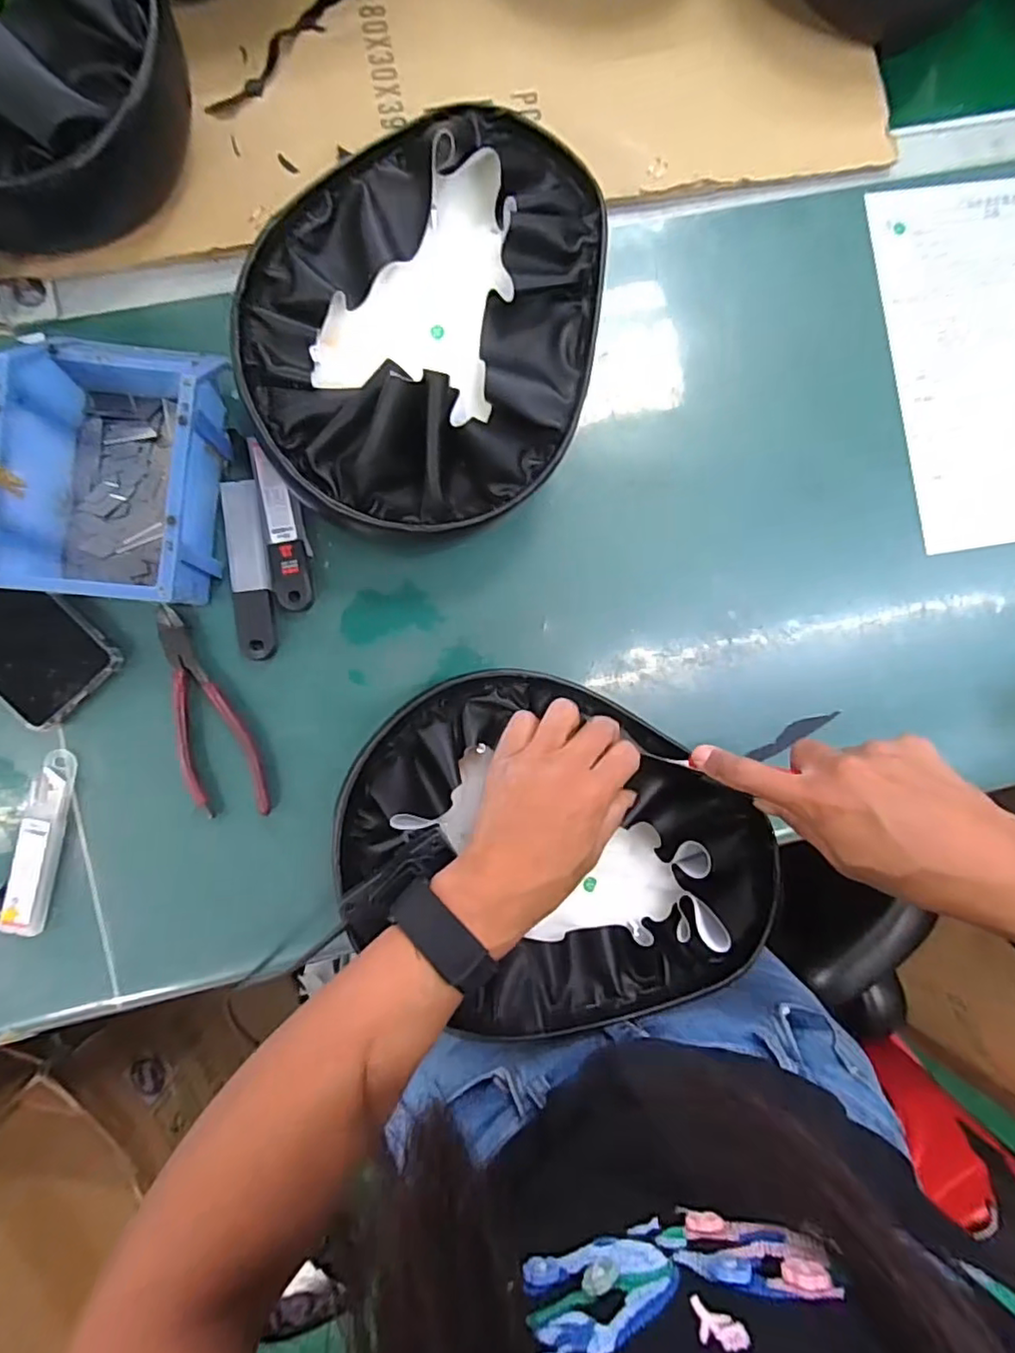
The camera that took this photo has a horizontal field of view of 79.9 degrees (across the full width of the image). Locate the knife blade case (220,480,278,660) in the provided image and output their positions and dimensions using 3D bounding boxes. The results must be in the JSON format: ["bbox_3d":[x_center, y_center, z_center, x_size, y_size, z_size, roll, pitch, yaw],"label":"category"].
[{"bbox_3d":[-0.186,-0.077,0.437,0.027,0.009,0.127,-7,90,-4],"label":"knife blade case"}]

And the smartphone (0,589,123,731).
[{"bbox_3d":[-0.358,-0.043,0.424,0.079,0.016,0.164,-44,92,-4],"label":"smartphone"}]

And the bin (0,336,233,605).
[{"bbox_3d":[-0.259,-0.136,0.404,0.112,0.073,0.171,6,89,-4],"label":"bin"}]

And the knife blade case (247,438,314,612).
[{"bbox_3d":[-0.163,-0.109,0.441,0.026,0.014,0.120,-10,90,-4],"label":"knife blade case"}]

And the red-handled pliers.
[{"bbox_3d":[-0.220,0.029,0.434,0.049,0.006,0.159,-22,91,-4],"label":"red-handled pliers"}]

